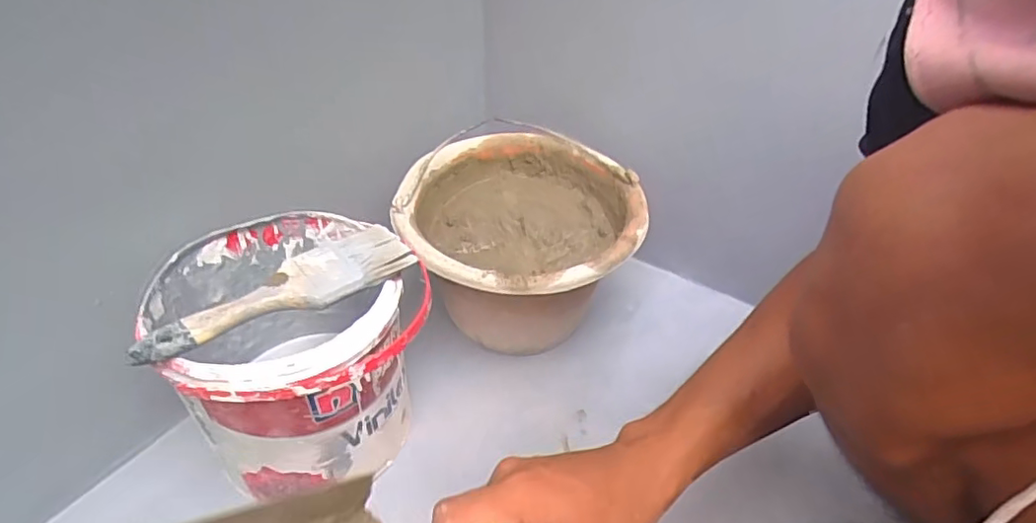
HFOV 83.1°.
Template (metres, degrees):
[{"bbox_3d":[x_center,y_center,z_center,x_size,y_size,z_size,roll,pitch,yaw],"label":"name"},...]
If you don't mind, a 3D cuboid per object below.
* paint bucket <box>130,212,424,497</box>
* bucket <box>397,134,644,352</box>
[{"bbox_3d":[-0.177,0.089,0.497,0.182,0.186,0.206,-31,49,-33],"label":"paint bucket"},{"bbox_3d":[0.003,-0.007,0.627,0.232,0.150,0.234,1,40,0],"label":"bucket"}]

